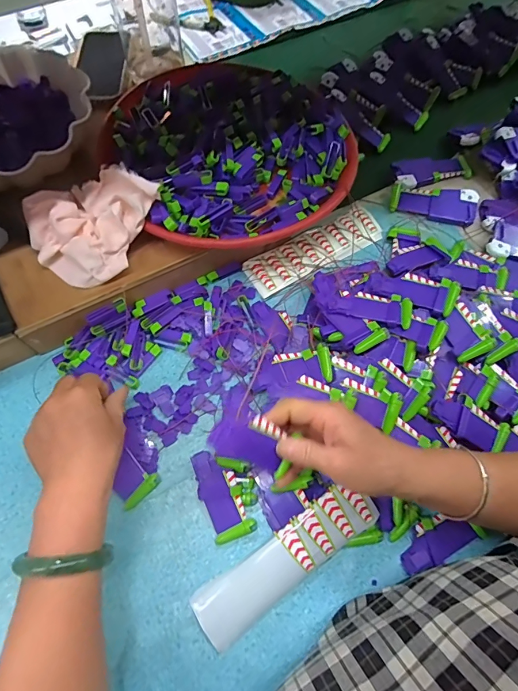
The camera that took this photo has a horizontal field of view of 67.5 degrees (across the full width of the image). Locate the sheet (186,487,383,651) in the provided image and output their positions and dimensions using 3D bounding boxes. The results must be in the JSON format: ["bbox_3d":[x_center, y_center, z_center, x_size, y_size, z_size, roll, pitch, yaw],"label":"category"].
[{"bbox_3d":[0.027,0.204,0.370,0.190,0.034,0.051,-32,71,-15],"label":"sheet"}]

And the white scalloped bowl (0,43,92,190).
[{"bbox_3d":[-0.324,-0.281,0.489,0.190,0.060,0.205,1,66,-2],"label":"white scalloped bowl"}]

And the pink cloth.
[{"bbox_3d":[-0.187,-0.135,0.420,0.113,0.034,0.135,30,98,1],"label":"pink cloth"}]

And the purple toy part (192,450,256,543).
[{"bbox_3d":[-0.040,0.151,0.393,0.040,0.010,0.090,-26,82,-12],"label":"purple toy part"}]

